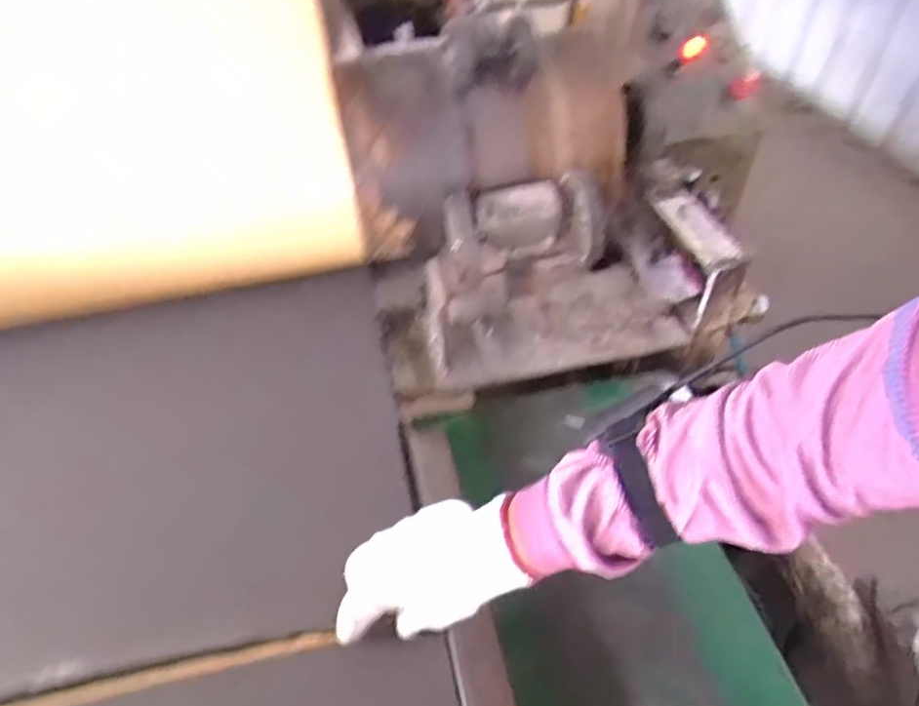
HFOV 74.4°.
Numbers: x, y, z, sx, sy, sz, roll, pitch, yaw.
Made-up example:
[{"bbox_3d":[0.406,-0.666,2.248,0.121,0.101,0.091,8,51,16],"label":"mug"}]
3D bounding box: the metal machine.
[{"bbox_3d":[0.110,-0.174,0.695,0.443,0.307,0.287,-13,47,-9],"label":"metal machine"}]

